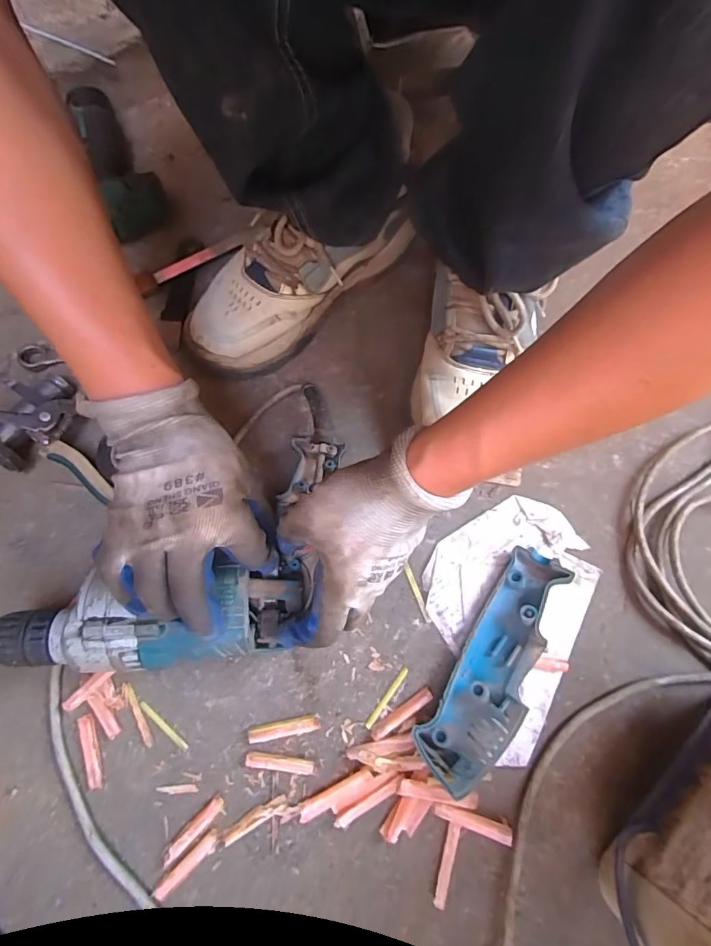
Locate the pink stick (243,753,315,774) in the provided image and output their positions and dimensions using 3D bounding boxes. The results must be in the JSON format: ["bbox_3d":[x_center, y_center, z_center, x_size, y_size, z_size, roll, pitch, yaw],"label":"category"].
[{"bbox_3d":[-0.056,0.216,0.346,0.050,0.006,0.010,5,70,4],"label":"pink stick"}]

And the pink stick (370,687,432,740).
[{"bbox_3d":[0.035,0.183,0.355,0.054,0.004,0.010,-33,72,-10],"label":"pink stick"}]

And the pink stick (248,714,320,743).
[{"bbox_3d":[-0.055,0.195,0.356,0.053,0.006,0.011,-11,69,-2],"label":"pink stick"}]

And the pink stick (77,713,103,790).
[{"bbox_3d":[-0.201,0.210,0.351,0.012,0.004,0.051,-19,70,-5],"label":"pink stick"}]

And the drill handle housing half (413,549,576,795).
[{"bbox_3d":[0.110,0.145,0.354,0.057,0.029,0.177,31,73,13],"label":"drill handle housing half"}]

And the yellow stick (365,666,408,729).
[{"bbox_3d":[0.025,0.174,0.361,0.006,0.004,0.052,34,76,12],"label":"yellow stick"}]

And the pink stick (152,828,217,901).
[{"bbox_3d":[-0.118,0.274,0.326,0.053,0.006,0.010,-42,76,-11],"label":"pink stick"}]

